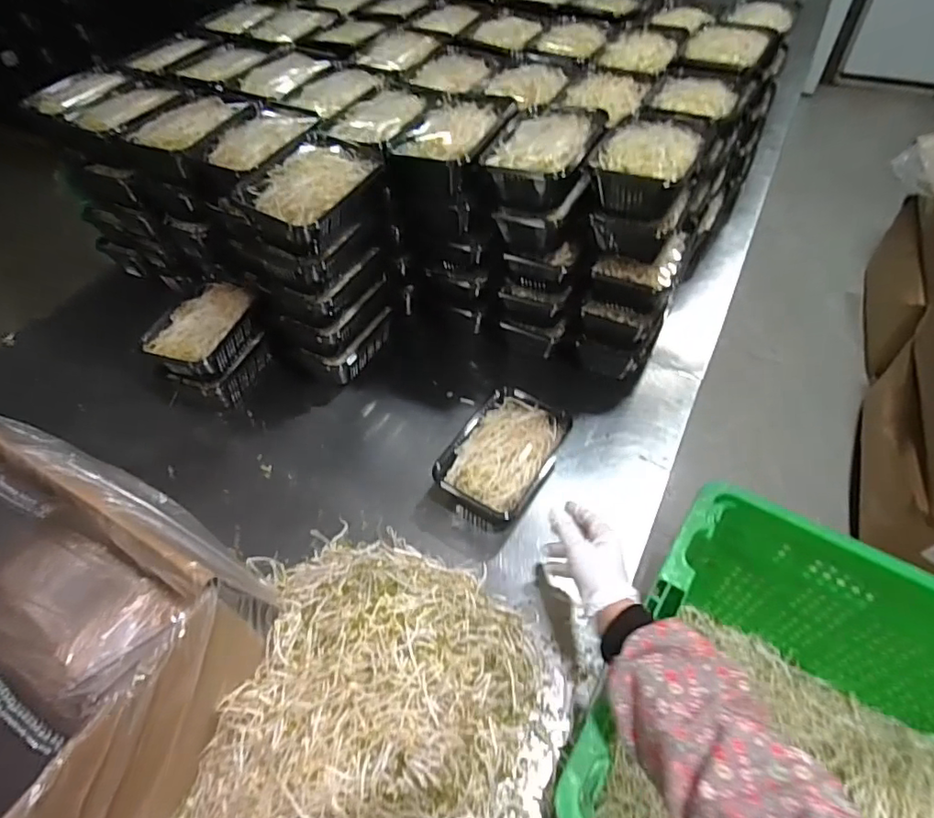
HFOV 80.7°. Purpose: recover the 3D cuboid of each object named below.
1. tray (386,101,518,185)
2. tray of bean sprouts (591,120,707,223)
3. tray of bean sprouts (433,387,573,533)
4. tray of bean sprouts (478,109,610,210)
[{"bbox_3d":[-0.018,-0.367,0.754,0.127,0.052,0.173,19,55,17],"label":"tray"},{"bbox_3d":[0.226,-0.311,0.698,0.121,0.062,0.149,17,55,15],"label":"tray of bean sprouts"},{"bbox_3d":[0.049,0.062,0.739,0.129,0.063,0.187,24,57,20],"label":"tray of bean sprouts"},{"bbox_3d":[0.105,-0.336,0.732,0.129,0.064,0.161,16,54,15],"label":"tray of bean sprouts"}]

